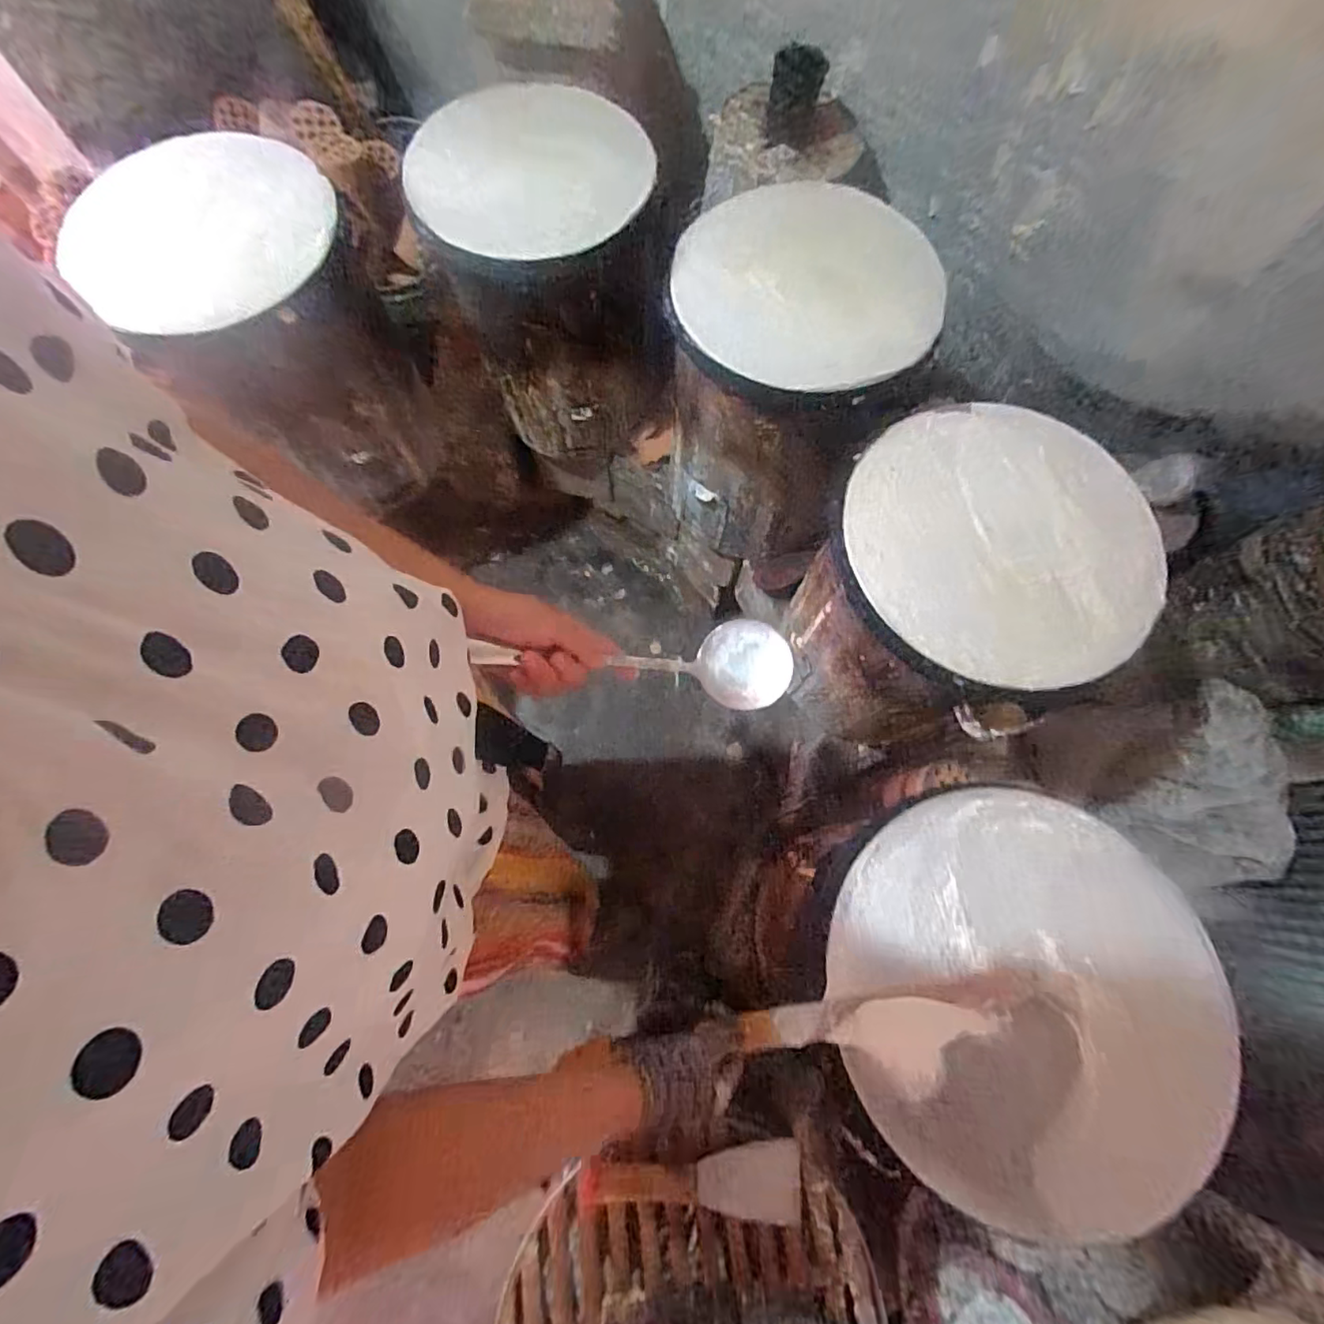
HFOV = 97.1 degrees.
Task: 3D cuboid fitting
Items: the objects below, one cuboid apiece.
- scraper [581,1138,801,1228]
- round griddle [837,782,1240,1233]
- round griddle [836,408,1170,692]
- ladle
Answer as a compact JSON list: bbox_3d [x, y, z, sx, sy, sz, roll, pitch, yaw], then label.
[{"bbox_3d":[0.032,0.543,0.602,0.223,0.019,0.070,0,72,-1],"label":"scraper"},{"bbox_3d":[0.346,0.314,0.565,0.335,0.062,0.364,0,72,-1],"label":"round griddle"},{"bbox_3d":[0.425,-0.157,0.734,0.380,0.047,0.371,0,72,-1],"label":"round griddle"},{"bbox_3d":[-0.018,-0.004,0.545,0.324,0.061,0.089,3,69,-33],"label":"ladle"}]

